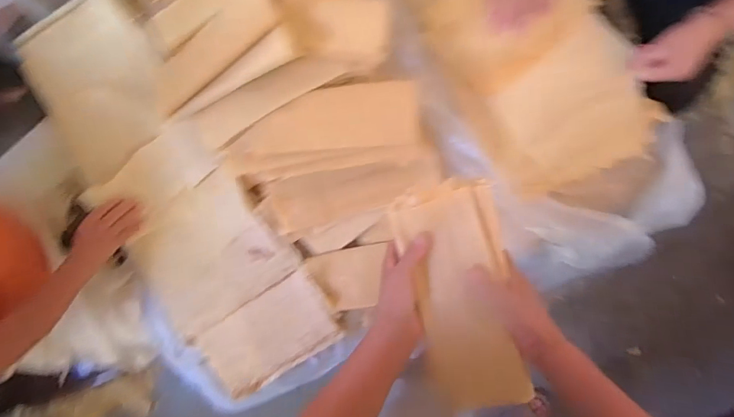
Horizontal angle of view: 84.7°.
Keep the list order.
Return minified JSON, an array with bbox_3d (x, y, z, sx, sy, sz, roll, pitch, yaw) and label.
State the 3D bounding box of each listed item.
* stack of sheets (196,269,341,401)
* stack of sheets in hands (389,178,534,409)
[{"bbox_3d":[-0.195,0.248,0.784,0.272,0.031,0.152,-33,86,5],"label":"stack of sheets"},{"bbox_3d":[0.115,0.111,0.491,0.118,0.022,0.281,-11,97,19],"label":"stack of sheets in hands"}]

